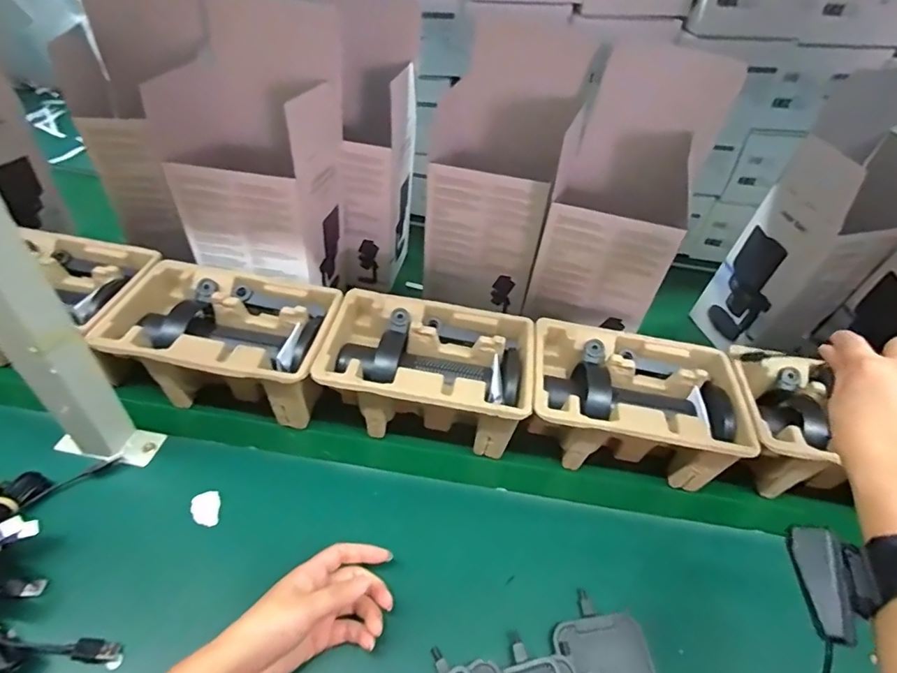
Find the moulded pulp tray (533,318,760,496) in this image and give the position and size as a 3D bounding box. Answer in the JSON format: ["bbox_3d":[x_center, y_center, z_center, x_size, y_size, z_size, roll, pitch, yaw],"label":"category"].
[{"bbox_3d":[0.201,0.080,0.553,0.222,0.100,0.145,9,43,3],"label":"moulded pulp tray"}]

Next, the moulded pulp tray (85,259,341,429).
[{"bbox_3d":[-0.253,0.011,0.560,0.236,0.104,0.148,8,43,1],"label":"moulded pulp tray"}]

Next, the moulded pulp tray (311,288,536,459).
[{"bbox_3d":[-0.022,0.046,0.557,0.220,0.102,0.143,10,43,3],"label":"moulded pulp tray"}]

